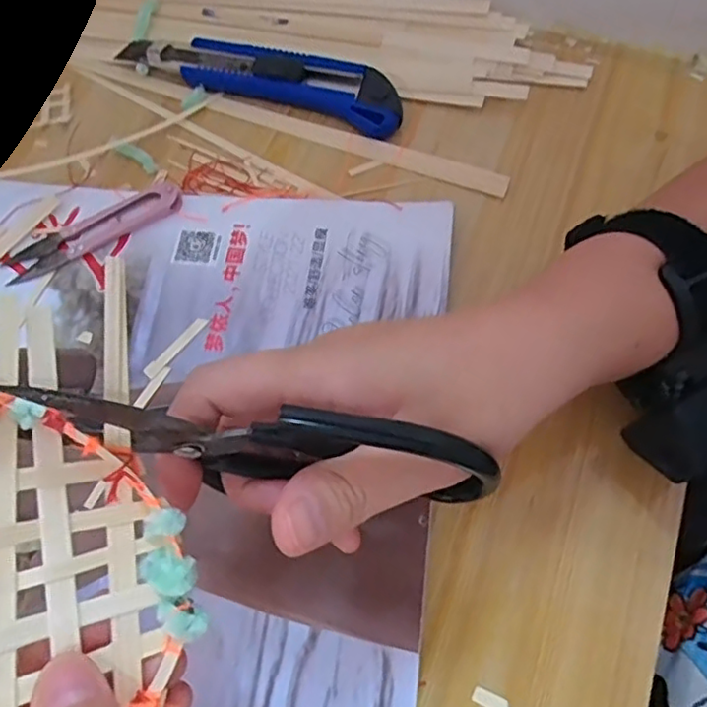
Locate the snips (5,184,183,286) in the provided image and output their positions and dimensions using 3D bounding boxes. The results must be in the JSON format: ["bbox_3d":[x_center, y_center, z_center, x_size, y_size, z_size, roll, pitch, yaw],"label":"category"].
[{"bbox_3d":[-0.142,-0.068,0.342,0.099,0.011,0.020,-25,67,-9],"label":"snips"}]

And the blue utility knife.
[{"bbox_3d":[-0.055,-0.173,0.382,0.183,0.020,0.038,20,67,11],"label":"blue utility knife"}]

